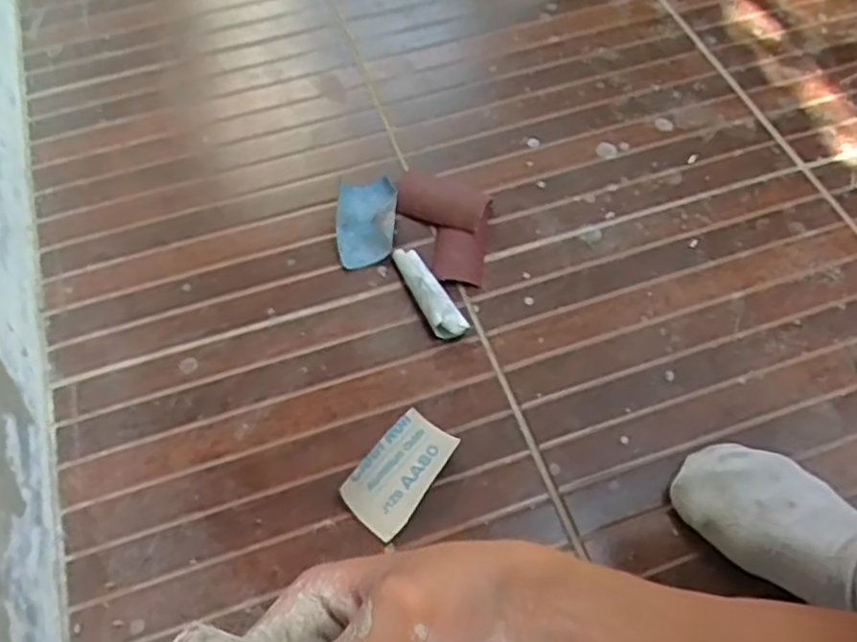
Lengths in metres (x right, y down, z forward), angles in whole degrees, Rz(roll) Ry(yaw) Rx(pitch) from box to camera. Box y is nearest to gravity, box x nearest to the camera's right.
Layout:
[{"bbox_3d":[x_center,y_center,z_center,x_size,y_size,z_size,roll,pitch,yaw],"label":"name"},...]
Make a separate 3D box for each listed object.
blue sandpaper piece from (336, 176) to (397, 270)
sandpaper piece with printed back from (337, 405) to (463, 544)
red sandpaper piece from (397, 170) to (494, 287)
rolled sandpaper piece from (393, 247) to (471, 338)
[{"bbox_3d":[-0.062,-0.105,0.718,0.060,0.032,0.106,0,58,0],"label":"blue sandpaper piece"},{"bbox_3d":[-0.024,0.123,0.593,0.056,0.014,0.102,29,62,17],"label":"sandpaper piece with printed back"},{"bbox_3d":[0.013,-0.101,0.720,0.096,0.026,0.134,8,58,5],"label":"red sandpaper piece"},{"bbox_3d":[0.001,-0.029,0.677,0.030,0.026,0.114,-23,61,-13],"label":"rolled sandpaper piece"}]

